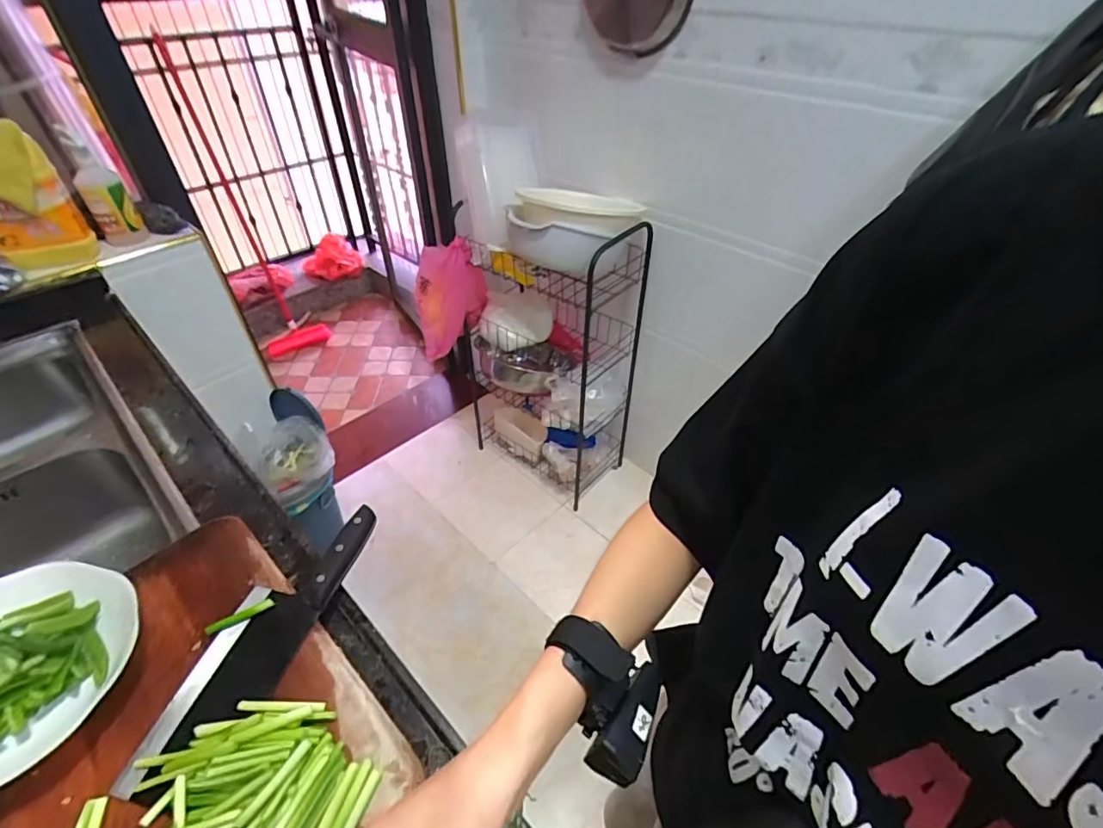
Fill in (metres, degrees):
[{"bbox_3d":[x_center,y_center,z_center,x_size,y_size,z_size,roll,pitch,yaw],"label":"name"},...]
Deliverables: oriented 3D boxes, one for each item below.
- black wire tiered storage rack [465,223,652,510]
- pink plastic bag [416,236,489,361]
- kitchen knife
[{"bbox_3d":[-0.010,-0.166,1.552,0.450,0.821,0.287,27,48,26],"label":"black wire tiered storage rack"},{"bbox_3d":[-0.282,-0.328,1.473,0.191,0.332,0.055,-16,45,-17],"label":"pink plastic bag"},{"bbox_3d":[-0.279,0.207,0.509,0.086,0.025,0.289,12,44,13],"label":"kitchen knife"}]

